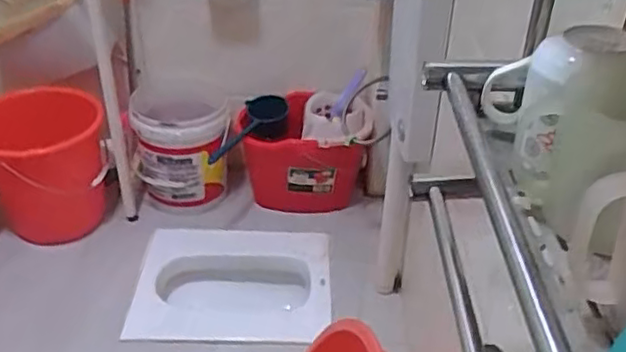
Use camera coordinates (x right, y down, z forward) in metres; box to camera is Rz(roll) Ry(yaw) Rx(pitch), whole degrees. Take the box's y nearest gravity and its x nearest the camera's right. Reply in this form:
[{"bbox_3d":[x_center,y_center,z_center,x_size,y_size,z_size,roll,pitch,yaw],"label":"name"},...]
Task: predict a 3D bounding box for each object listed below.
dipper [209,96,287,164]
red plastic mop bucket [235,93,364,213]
[{"bbox_3d":[-0.187,-0.121,1.892,0.124,0.099,0.326,13,37,16],"label":"dipper"},{"bbox_3d":[-0.045,-0.061,1.962,0.372,0.290,0.216,9,36,11],"label":"red plastic mop bucket"}]

